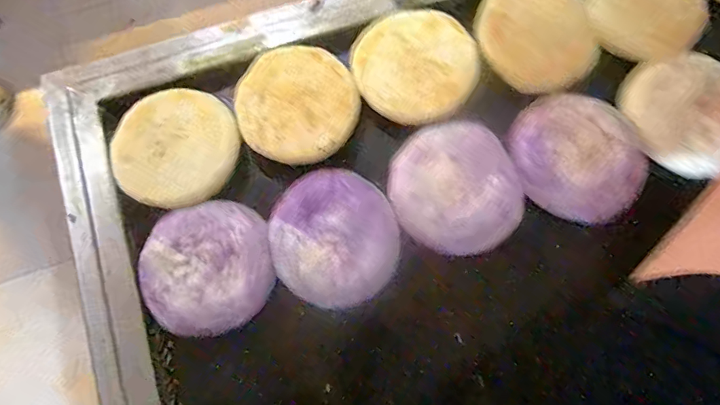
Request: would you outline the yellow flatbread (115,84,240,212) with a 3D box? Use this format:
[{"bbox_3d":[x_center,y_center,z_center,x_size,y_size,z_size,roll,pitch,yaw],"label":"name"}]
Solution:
[{"bbox_3d":[-0.154,-0.048,0.385,0.100,0.007,0.100,0,76,0],"label":"yellow flatbread"}]

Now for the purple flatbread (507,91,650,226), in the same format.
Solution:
[{"bbox_3d":[0.177,-0.038,0.382,0.108,0.006,0.102,0,76,0],"label":"purple flatbread"}]

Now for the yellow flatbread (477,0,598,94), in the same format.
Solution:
[{"bbox_3d":[0.151,-0.148,0.400,0.097,0.011,0.109,-5,76,-1],"label":"yellow flatbread"}]

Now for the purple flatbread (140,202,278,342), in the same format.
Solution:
[{"bbox_3d":[-0.120,0.051,0.369,0.098,0.020,0.101,0,76,0],"label":"purple flatbread"}]

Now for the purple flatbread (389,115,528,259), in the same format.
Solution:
[{"bbox_3d":[0.076,-0.014,0.379,0.100,0.010,0.110,0,76,0],"label":"purple flatbread"}]

